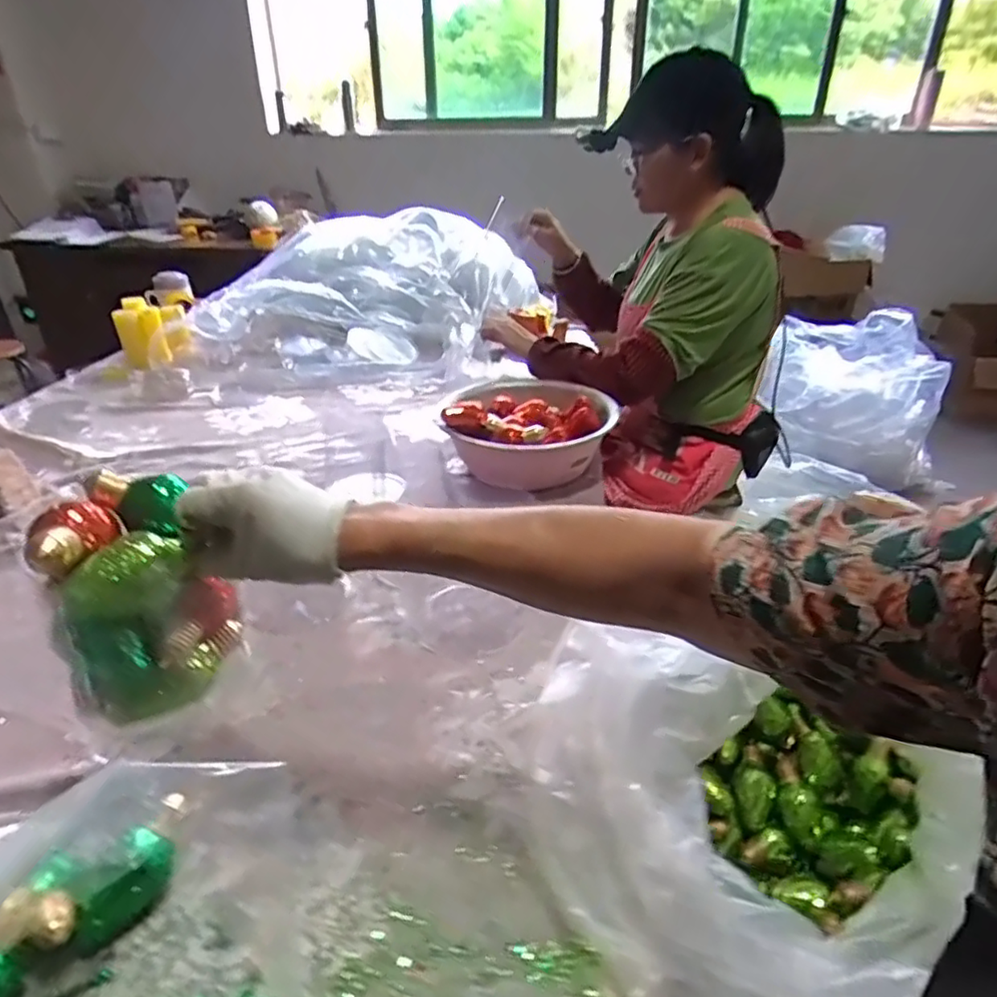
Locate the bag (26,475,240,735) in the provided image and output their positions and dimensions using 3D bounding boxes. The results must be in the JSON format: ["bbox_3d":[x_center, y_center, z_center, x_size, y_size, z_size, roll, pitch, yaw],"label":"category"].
[{"bbox_3d":[-0.248,0.068,0.445,0.104,0.146,0.092,-23,34,-33],"label":"bag"}]

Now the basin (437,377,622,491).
[{"bbox_3d":[0.051,-0.104,1.036,0.253,0.118,0.283,1,29,2],"label":"basin"}]

